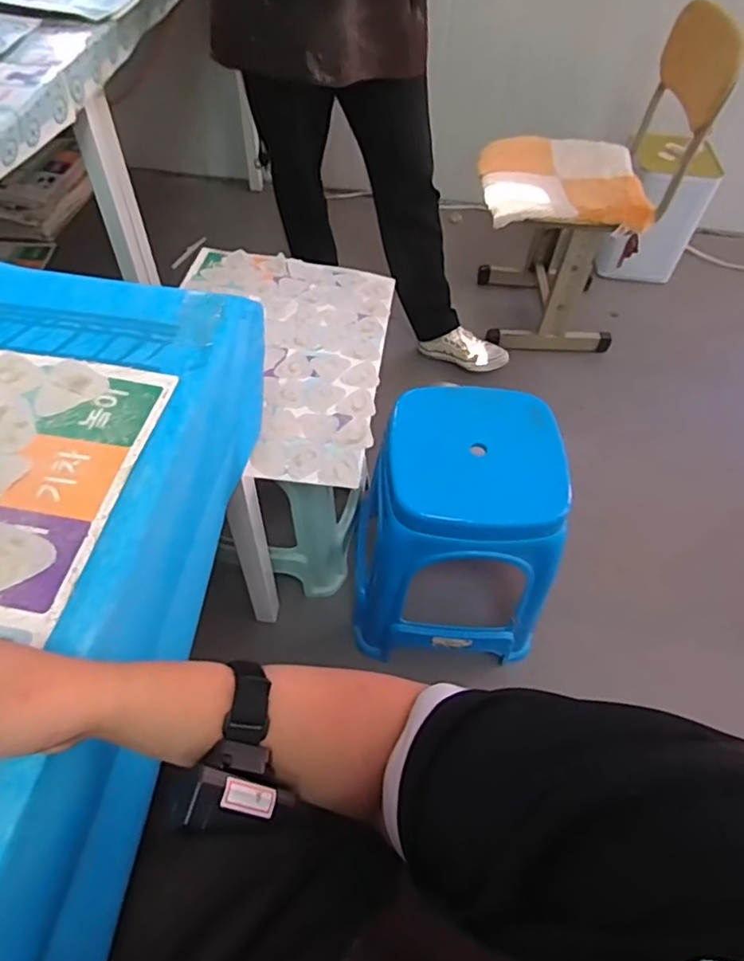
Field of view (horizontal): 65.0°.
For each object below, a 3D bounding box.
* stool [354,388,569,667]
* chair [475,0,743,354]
[{"bbox_3d":[0.140,0.102,1.050,0.322,0.432,0.317,1,55,-2],"label":"stool"},{"bbox_3d":[0.494,-0.731,1.459,0.423,0.732,0.360,6,55,1],"label":"chair"}]

